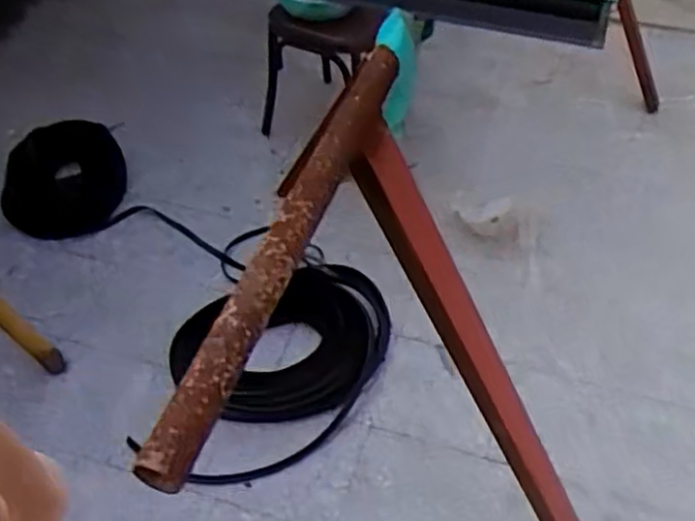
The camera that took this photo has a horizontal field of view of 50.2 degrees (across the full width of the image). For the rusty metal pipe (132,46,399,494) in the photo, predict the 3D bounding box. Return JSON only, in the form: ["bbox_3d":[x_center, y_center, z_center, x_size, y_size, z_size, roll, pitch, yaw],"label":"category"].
[{"bbox_3d":[-0.052,-0.051,0.865,0.043,0.043,0.691,14,49,13],"label":"rusty metal pipe"}]

